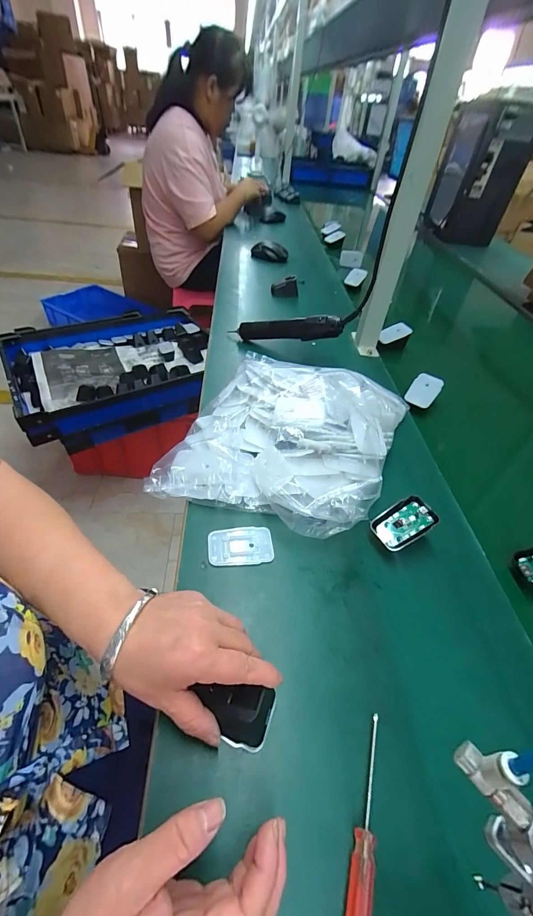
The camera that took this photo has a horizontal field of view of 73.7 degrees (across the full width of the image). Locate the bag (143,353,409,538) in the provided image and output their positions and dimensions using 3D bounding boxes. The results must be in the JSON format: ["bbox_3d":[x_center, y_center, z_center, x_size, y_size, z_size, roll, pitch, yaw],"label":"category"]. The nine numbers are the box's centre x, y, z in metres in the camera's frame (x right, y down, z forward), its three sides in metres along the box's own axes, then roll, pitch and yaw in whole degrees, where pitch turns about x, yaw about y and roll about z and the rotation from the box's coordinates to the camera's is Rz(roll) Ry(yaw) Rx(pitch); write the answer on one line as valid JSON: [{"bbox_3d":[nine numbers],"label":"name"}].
[{"bbox_3d":[0.037,-0.039,0.495,0.265,0.076,0.323,19,45,12],"label":"bag"}]

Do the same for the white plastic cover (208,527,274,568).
[{"bbox_3d":[-0.028,0.097,0.393,0.070,0.004,0.044,-2,44,-9],"label":"white plastic cover"}]

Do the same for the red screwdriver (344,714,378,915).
[{"bbox_3d":[0.068,0.252,0.247,0.015,0.011,0.125,15,44,9],"label":"red screwdriver"}]

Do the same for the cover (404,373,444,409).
[{"bbox_3d":[0.269,-0.115,0.611,0.045,0.008,0.067,36,80,16],"label":"cover"}]

